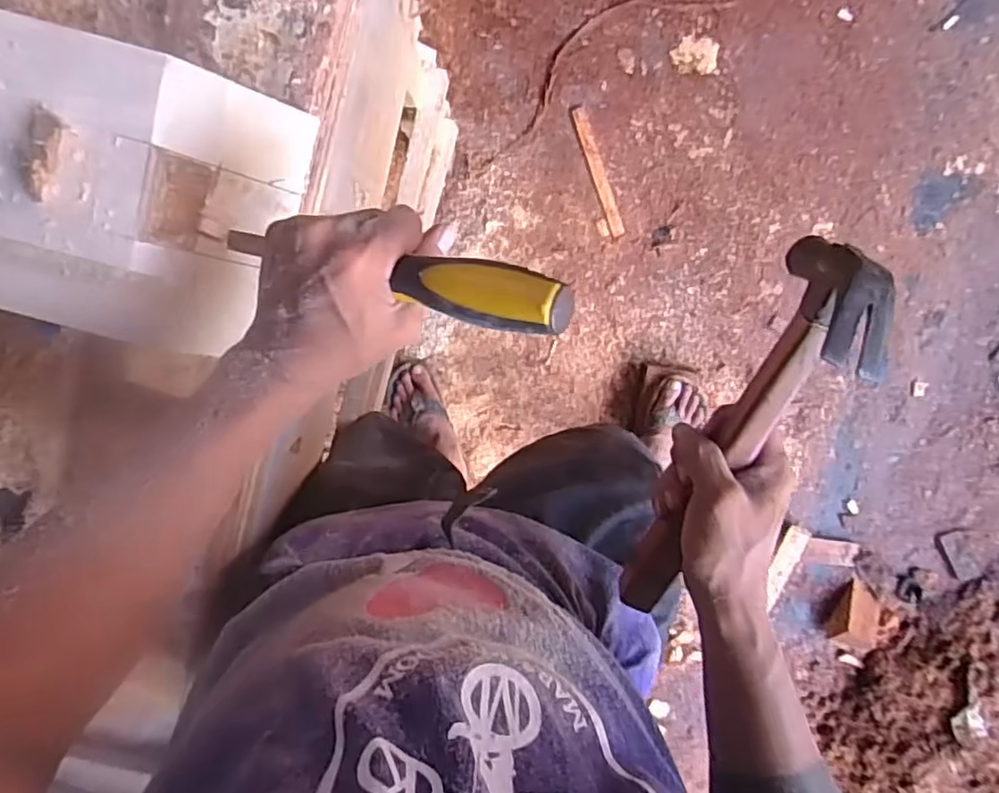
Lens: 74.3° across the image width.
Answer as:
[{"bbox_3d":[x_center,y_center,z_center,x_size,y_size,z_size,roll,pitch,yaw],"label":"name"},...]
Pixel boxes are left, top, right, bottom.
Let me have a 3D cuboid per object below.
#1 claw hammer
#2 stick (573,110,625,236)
[{"bbox_3d":[0.153,0.034,0.429,0.035,0.111,0.272,23,115,-2],"label":"claw hammer"},{"bbox_3d":[0.186,-0.420,1.234,0.028,0.008,0.240,-20,97,3],"label":"stick"}]

